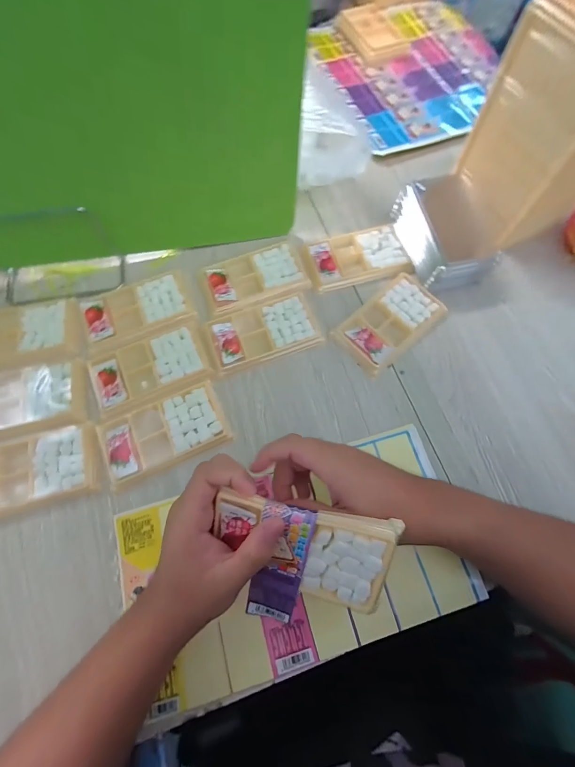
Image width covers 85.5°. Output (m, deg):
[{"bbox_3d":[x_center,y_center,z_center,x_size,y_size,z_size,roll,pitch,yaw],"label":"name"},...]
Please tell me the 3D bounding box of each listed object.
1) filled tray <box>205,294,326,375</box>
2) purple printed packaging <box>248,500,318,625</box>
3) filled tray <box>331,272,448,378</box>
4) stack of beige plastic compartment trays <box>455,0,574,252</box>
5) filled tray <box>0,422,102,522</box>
[{"bbox_3d":[-0.028,-0.064,0.383,0.134,0.014,0.079,-18,73,-7],"label":"filled tray"},{"bbox_3d":[-0.007,0.139,0.236,0.039,0.007,0.112,15,111,4],"label":"purple printed packaging"},{"bbox_3d":[0.131,-0.078,0.395,0.141,0.012,0.079,-41,77,-13],"label":"filled tray"},{"bbox_3d":[0.315,-0.305,0.377,0.091,0.199,0.160,-21,73,-8],"label":"stack of beige plastic compartment trays"},{"bbox_3d":[-0.273,0.094,0.331,0.137,0.011,0.080,-15,72,-6],"label":"filled tray"}]

